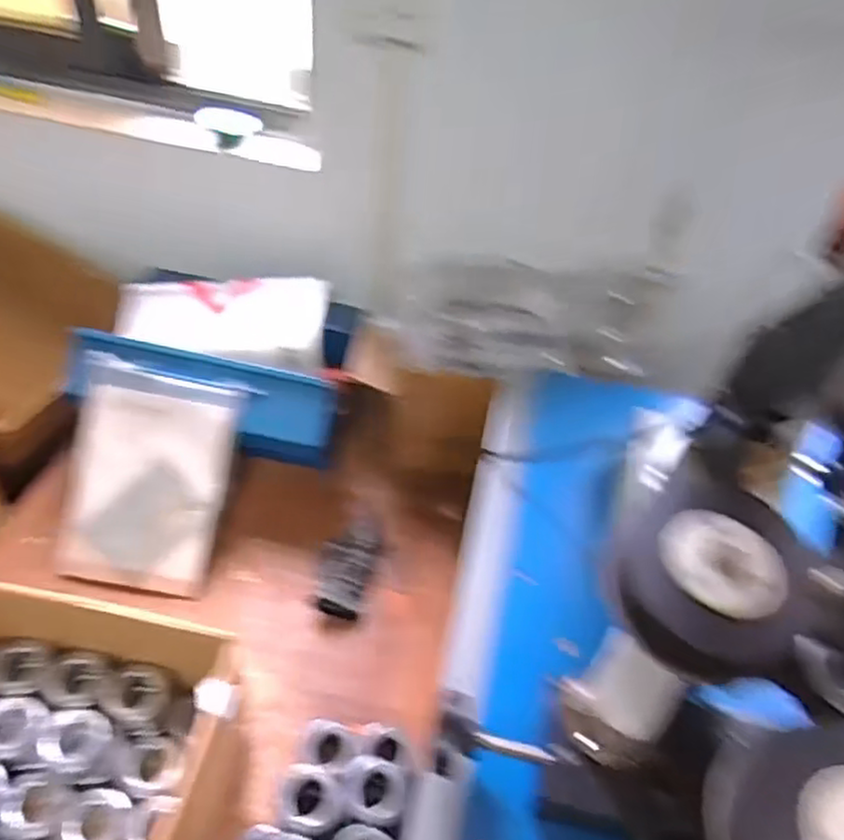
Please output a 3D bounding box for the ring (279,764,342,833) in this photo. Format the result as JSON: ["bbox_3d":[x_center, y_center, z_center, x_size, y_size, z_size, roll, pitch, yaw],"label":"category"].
[{"bbox_3d":[-0.112,0.378,0.691,0.059,0.024,0.066,-2,47,-8],"label":"ring"}]

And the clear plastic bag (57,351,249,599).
[{"bbox_3d":[-0.357,0.077,0.890,0.203,0.016,0.275,13,89,-1],"label":"clear plastic bag"}]

